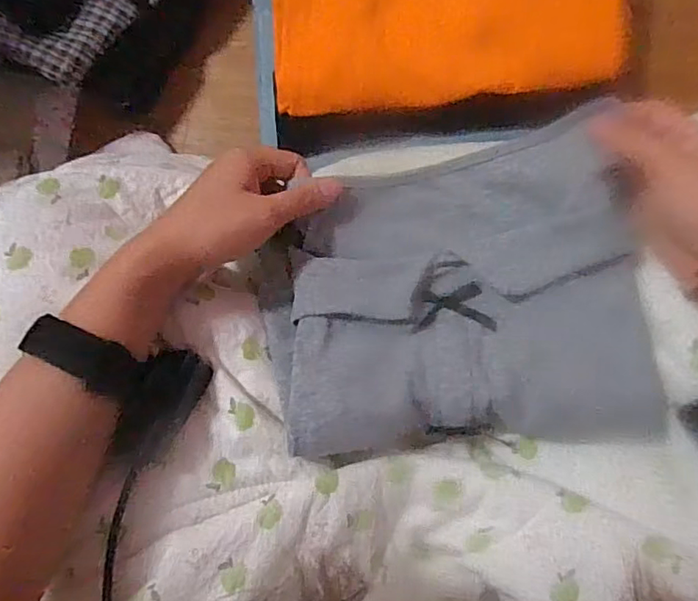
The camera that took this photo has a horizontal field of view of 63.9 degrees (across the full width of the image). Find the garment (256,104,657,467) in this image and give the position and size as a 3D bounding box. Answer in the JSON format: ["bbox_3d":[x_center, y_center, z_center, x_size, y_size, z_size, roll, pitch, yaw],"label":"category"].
[{"bbox_3d":[0.065,-0.005,0.363,0.234,0.048,0.191,-5,84,6],"label":"garment"}]

